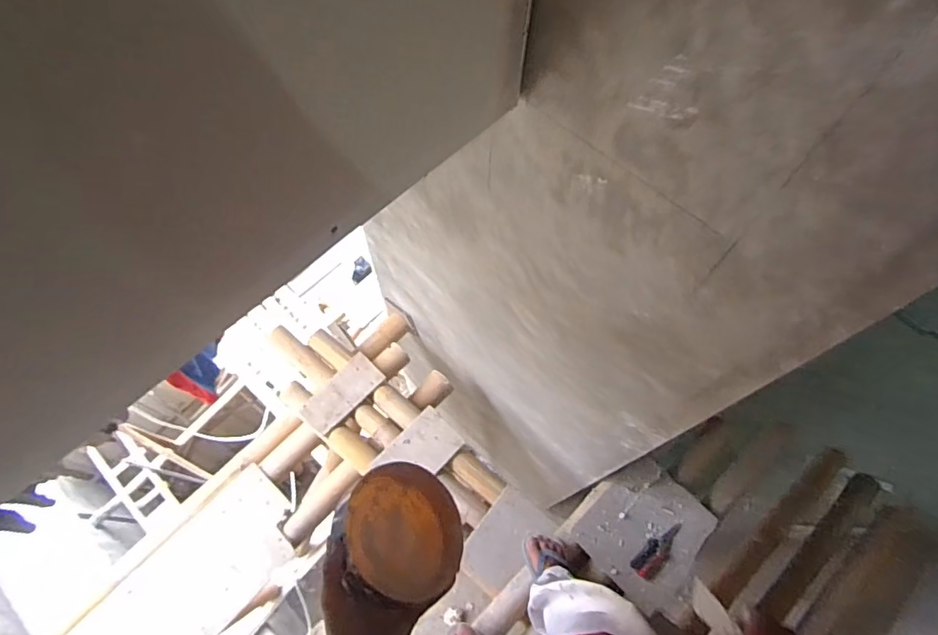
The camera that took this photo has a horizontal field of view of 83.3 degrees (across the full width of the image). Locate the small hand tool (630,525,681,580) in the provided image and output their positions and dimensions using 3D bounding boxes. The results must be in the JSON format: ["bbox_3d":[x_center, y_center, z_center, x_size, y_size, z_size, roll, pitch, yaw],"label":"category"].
[{"bbox_3d":[0.511,0.623,1.417,0.171,0.020,0.067,-41,72,-17],"label":"small hand tool"}]

